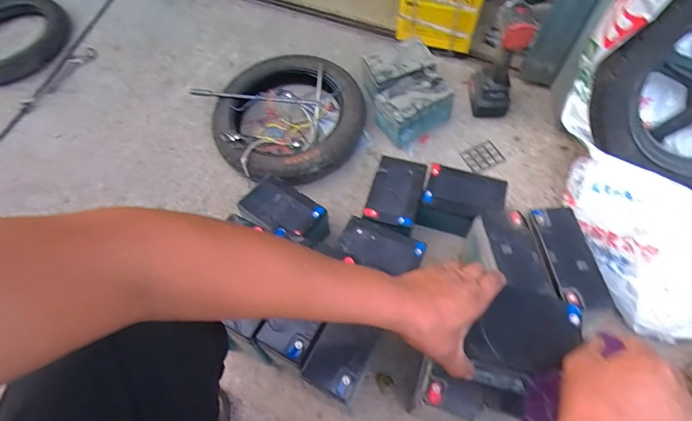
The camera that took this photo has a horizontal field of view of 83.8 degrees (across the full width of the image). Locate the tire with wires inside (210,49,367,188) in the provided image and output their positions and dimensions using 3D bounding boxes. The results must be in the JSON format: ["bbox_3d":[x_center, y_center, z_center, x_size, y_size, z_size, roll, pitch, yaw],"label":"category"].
[{"bbox_3d":[-0.132,-0.221,0.911,0.346,0.086,0.342,2,56,1],"label":"tire with wires inside"}]

